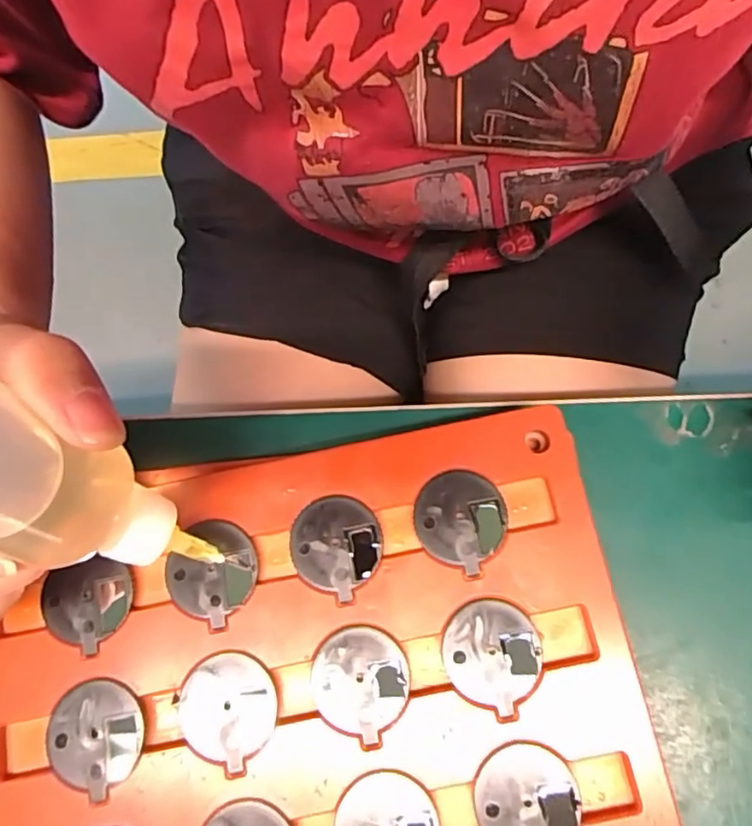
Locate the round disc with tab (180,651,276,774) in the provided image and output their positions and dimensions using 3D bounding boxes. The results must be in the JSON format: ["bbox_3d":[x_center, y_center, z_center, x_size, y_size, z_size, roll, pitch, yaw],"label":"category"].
[{"bbox_3d":[-0.044,0.086,0.172,0.028,0.004,0.028,-1,76,3],"label":"round disc with tab"}]

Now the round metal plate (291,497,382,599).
[{"bbox_3d":[-0.012,0.041,0.182,0.028,0.004,0.028,-1,76,3],"label":"round metal plate"}]

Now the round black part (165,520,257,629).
[{"bbox_3d":[-0.051,0.049,0.181,0.028,0.004,0.028,-1,76,3],"label":"round black part"}]

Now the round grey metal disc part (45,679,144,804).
[{"bbox_3d":[-0.082,0.095,0.169,0.027,0.004,0.030,-15,75,0],"label":"round grey metal disc part"}]

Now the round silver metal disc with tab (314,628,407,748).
[{"bbox_3d":[-0.005,0.078,0.171,0.028,0.004,0.028,-1,76,3],"label":"round silver metal disc with tab"}]

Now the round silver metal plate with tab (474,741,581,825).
[{"bbox_3d":[0.042,0.108,0.162,0.029,0.004,0.028,-1,76,3],"label":"round silver metal plate with tab"}]

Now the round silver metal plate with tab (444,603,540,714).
[{"bbox_3d":[0.034,0.071,0.172,0.028,0.004,0.028,-1,76,3],"label":"round silver metal plate with tab"}]

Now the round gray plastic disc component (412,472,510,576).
[{"bbox_3d":[0.027,0.033,0.182,0.028,0.004,0.028,-1,76,3],"label":"round gray plastic disc component"}]

